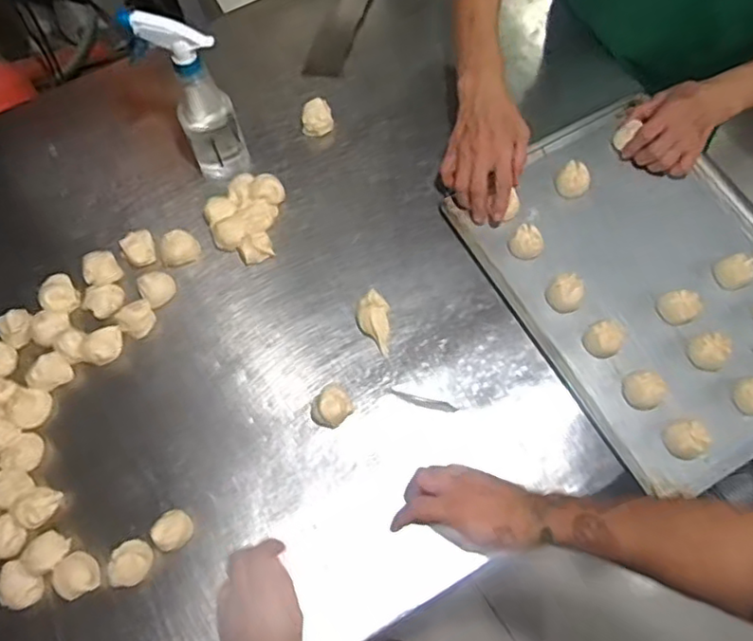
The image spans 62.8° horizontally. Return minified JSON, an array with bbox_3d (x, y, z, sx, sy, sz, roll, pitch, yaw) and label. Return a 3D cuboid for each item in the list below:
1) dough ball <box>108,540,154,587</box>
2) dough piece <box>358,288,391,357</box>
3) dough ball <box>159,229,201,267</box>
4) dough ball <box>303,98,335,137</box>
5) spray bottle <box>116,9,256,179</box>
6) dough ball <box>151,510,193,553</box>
[{"bbox_3d":[-0.262,0.260,0.660,0.044,0.036,0.049,4,71,2],"label":"dough ball"},{"bbox_3d":[-0.003,0.001,0.761,0.038,0.024,0.081,-5,71,-1],"label":"dough piece"},{"bbox_3d":[-0.253,-0.093,0.792,0.047,0.034,0.039,-29,73,-8],"label":"dough ball"},{"bbox_3d":[-0.082,-0.283,0.862,0.044,0.041,0.035,-10,71,-2],"label":"dough ball"},{"bbox_3d":[-0.213,-0.258,0.736,0.077,0.241,0.067,-24,72,-7],"label":"spray bottle"},{"bbox_3d":[-0.219,0.228,0.671,0.036,0.038,0.038,0,71,1],"label":"dough ball"}]

